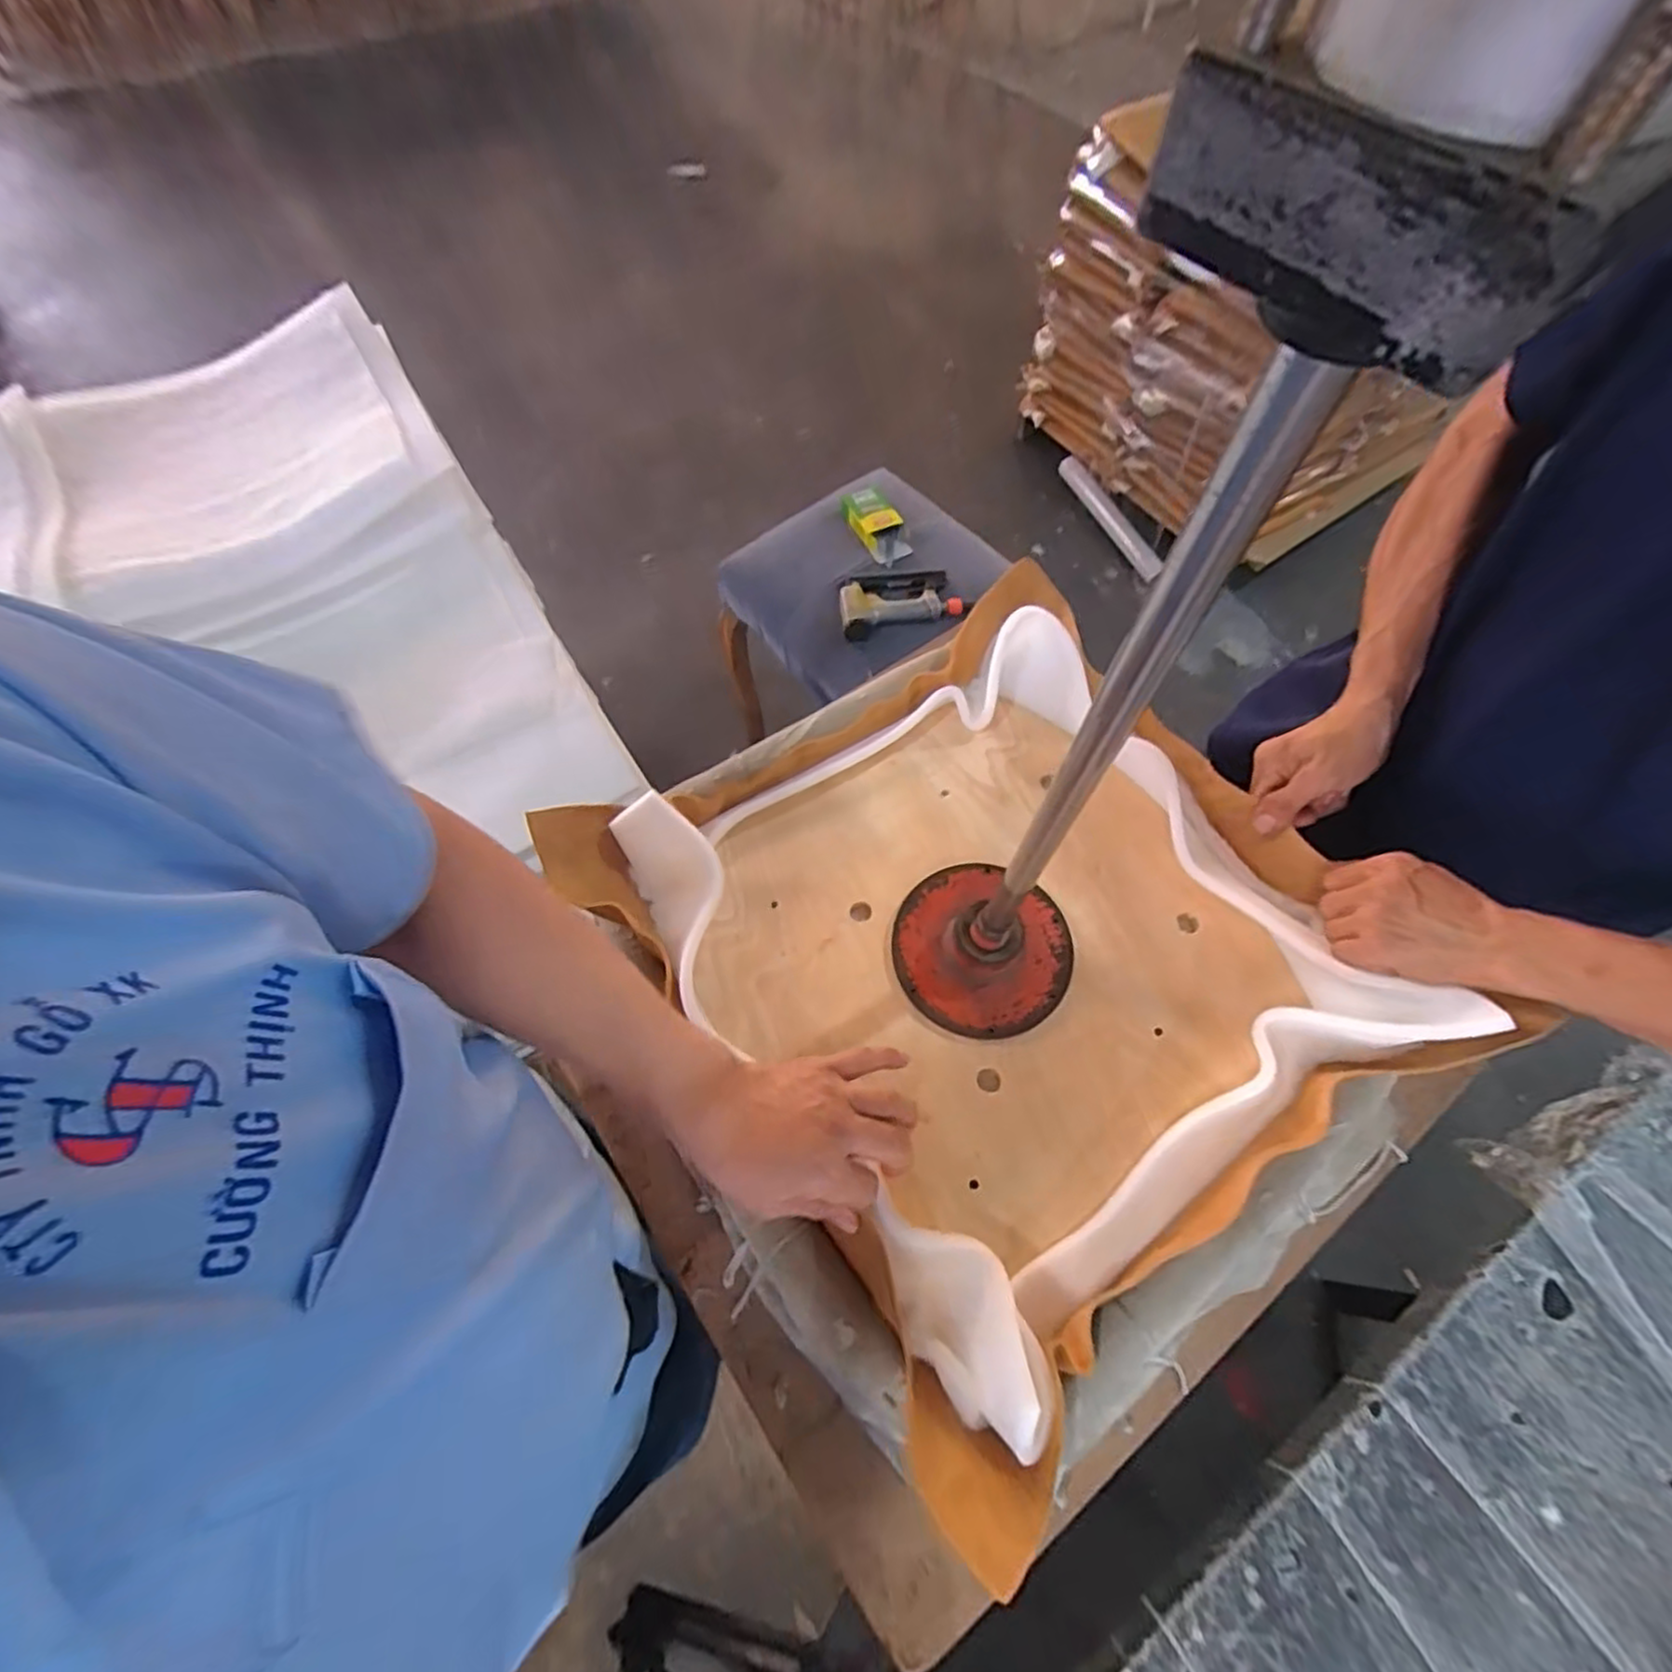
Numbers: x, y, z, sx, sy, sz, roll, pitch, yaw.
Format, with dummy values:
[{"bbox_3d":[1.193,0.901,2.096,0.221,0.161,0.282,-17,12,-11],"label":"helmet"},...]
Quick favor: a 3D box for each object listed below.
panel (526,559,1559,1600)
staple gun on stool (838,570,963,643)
[{"bbox_3d":[0.120,0.075,0.573,0.490,0.094,0.533,-32,67,-15],"label":"panel"},{"bbox_3d":[0.105,-0.424,1.270,0.203,0.062,0.120,-14,65,-6],"label":"staple gun on stool"}]

